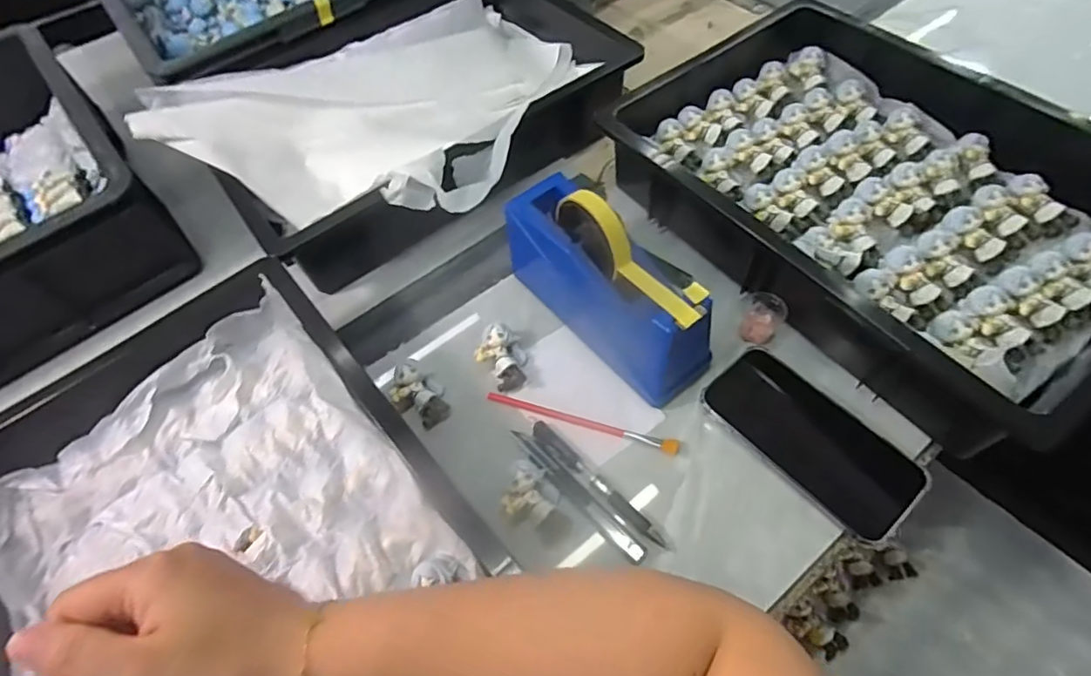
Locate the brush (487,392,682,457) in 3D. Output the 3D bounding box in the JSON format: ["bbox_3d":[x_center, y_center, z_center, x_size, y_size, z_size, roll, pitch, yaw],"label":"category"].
[{"bbox_3d":[0.030,0.071,0.475,0.168,0.007,0.013,15,60,14],"label":"brush"}]

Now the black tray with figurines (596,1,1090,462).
[{"bbox_3d":[0.320,-0.155,0.538,0.355,0.097,0.459,-34,61,-16],"label":"black tray with figurines"}]

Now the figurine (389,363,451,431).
[{"bbox_3d":[-0.111,0.051,0.487,0.043,0.030,0.053,-28,59,-13],"label":"figurine"}]

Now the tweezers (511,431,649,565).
[{"bbox_3d":[0.024,0.120,0.436,0.016,0.004,0.139,-39,62,-19],"label":"tweezers"}]

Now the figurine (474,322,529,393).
[{"bbox_3d":[-0.038,0.018,0.500,0.043,0.027,0.057,-23,59,-10],"label":"figurine"}]

